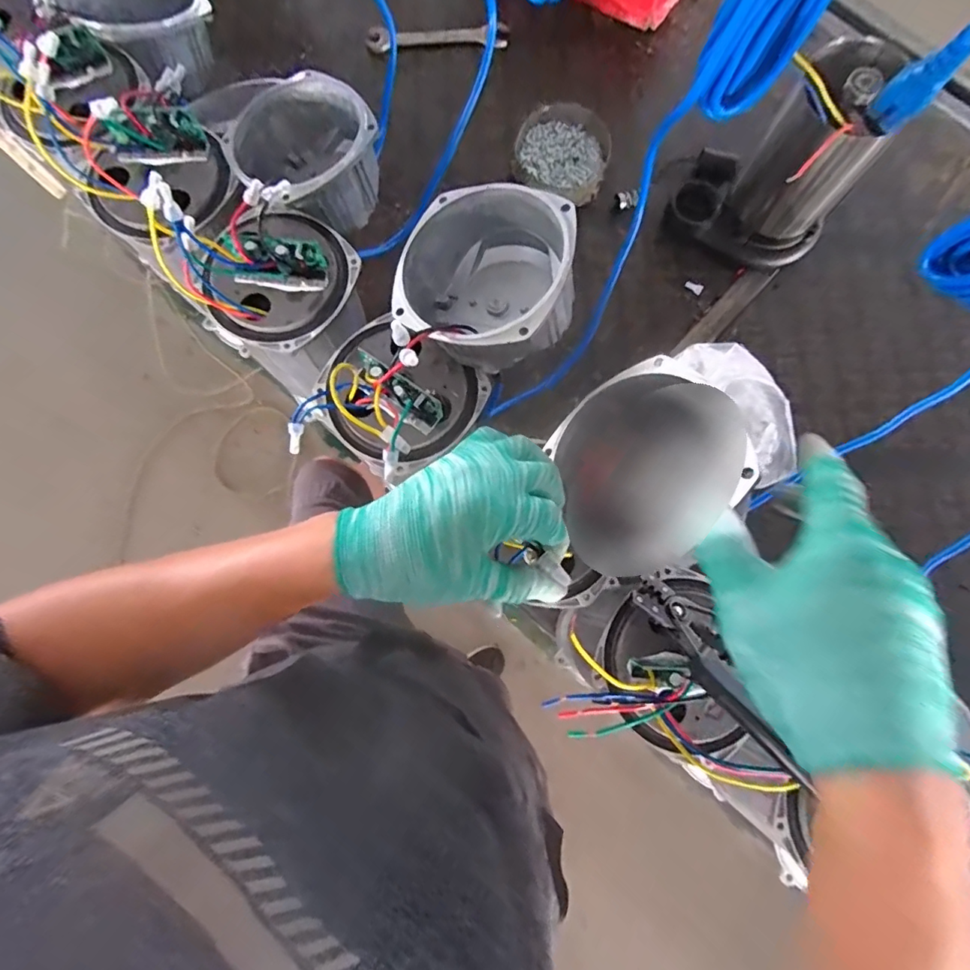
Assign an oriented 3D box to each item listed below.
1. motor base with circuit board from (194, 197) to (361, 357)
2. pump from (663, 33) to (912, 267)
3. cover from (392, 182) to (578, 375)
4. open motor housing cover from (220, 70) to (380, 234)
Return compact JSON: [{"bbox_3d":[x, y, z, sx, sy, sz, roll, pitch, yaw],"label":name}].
[{"bbox_3d":[-0.186,-0.188,0.433,0.137,0.051,0.124,-34,81,-8],"label":"motor base with circuit board"},{"bbox_3d":[0.374,-0.405,0.615,0.193,0.214,0.164,35,80,6],"label":"pump"},{"bbox_3d":[0.009,-0.156,0.405,0.138,0.095,0.138,3,76,19],"label":"cover"},{"bbox_3d":[-0.172,-0.318,0.487,0.122,0.089,0.131,-34,81,-8],"label":"open motor housing cover"}]

